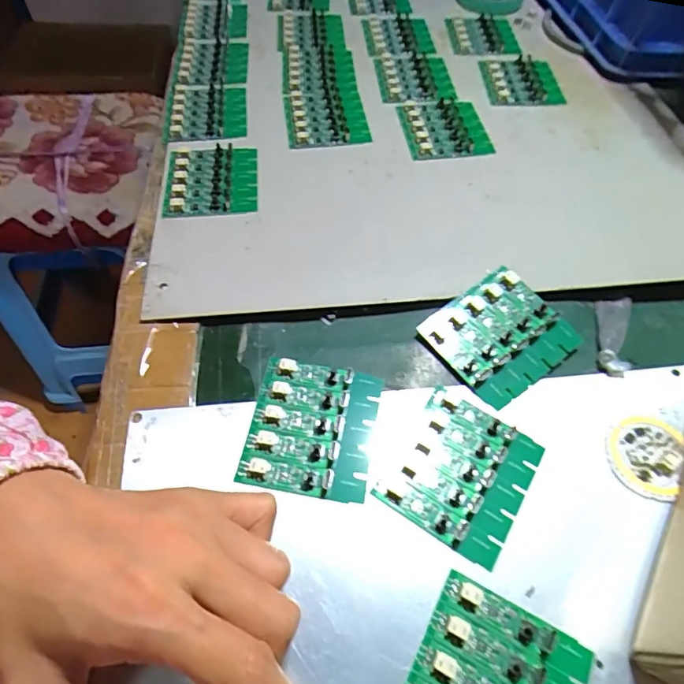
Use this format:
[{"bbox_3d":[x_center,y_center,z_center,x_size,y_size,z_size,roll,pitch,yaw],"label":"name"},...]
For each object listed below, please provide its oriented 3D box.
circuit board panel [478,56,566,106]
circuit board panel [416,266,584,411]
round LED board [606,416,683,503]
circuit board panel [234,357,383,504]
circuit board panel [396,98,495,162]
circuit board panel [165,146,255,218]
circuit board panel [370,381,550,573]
[{"bbox_3d":[0.151,-0.222,0.415,0.062,0.006,0.070,2,58,-1],"label":"circuit board panel"},{"bbox_3d":[0.087,-0.005,0.274,0.067,0.013,0.061,-31,64,-19],"label":"circuit board panel"},{"bbox_3d":[0.149,0.054,0.243,0.034,0.005,0.042,24,60,13],"label":"round LED board"},{"bbox_3d":[-0.014,0.041,0.245,0.059,0.006,0.067,9,58,4],"label":"circuit board panel"},{"bbox_3d":[0.077,-0.163,0.376,0.062,0.004,0.069,-6,58,-6],"label":"circuit board panel"},{"bbox_3d":[-0.088,-0.111,0.336,0.059,0.008,0.067,-4,58,-4],"label":"circuit board panel"},{"bbox_3d":[0.056,0.060,0.235,0.060,0.004,0.067,30,62,16],"label":"circuit board panel"}]

